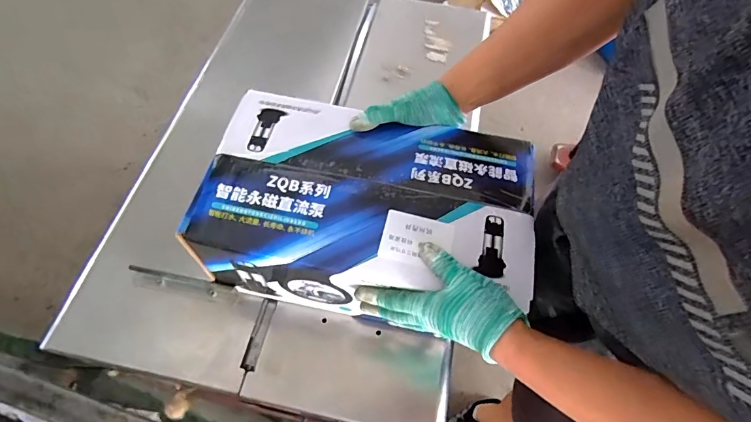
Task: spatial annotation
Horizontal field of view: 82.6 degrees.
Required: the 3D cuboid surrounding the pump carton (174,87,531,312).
[{"bbox_3d":[-0.008,-0.003,0.568,0.387,0.135,0.230,10,59,4],"label":"pump carton"}]

